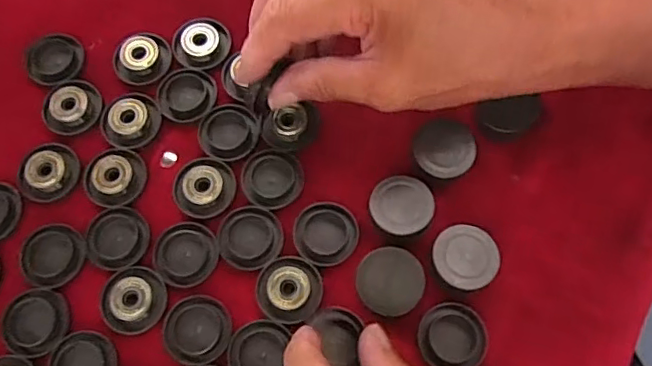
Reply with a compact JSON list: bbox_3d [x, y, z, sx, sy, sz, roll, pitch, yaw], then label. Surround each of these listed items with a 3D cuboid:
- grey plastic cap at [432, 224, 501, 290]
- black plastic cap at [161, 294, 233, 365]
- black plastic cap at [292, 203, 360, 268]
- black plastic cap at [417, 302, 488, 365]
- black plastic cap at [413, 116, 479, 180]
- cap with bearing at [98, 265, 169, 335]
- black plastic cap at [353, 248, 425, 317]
[{"bbox_3d":[0.068,0.038,0.287,0.031,0.017,0.031,0,72,1],"label":"grey plastic cap"},{"bbox_3d":[-0.064,0.072,0.283,0.033,0.004,0.033,0,72,1],"label":"black plastic cap"},{"bbox_3d":[0.000,0.025,0.296,0.033,0.004,0.032,0,72,1],"label":"black plastic cap"},{"bbox_3d":[0.062,0.075,0.279,0.032,0.004,0.033,0,72,1],"label":"black plastic cap"},{"bbox_3d":[0.062,-0.017,0.304,0.032,0.014,0.030,0,72,1],"label":"black plastic cap"},{"bbox_3d":[-0.097,0.058,0.288,0.031,0.005,0.033,0,72,1],"label":"cap with bearing"},{"bbox_3d":[0.031,0.048,0.282,0.032,0.013,0.031,0,72,1],"label":"black plastic cap"}]

